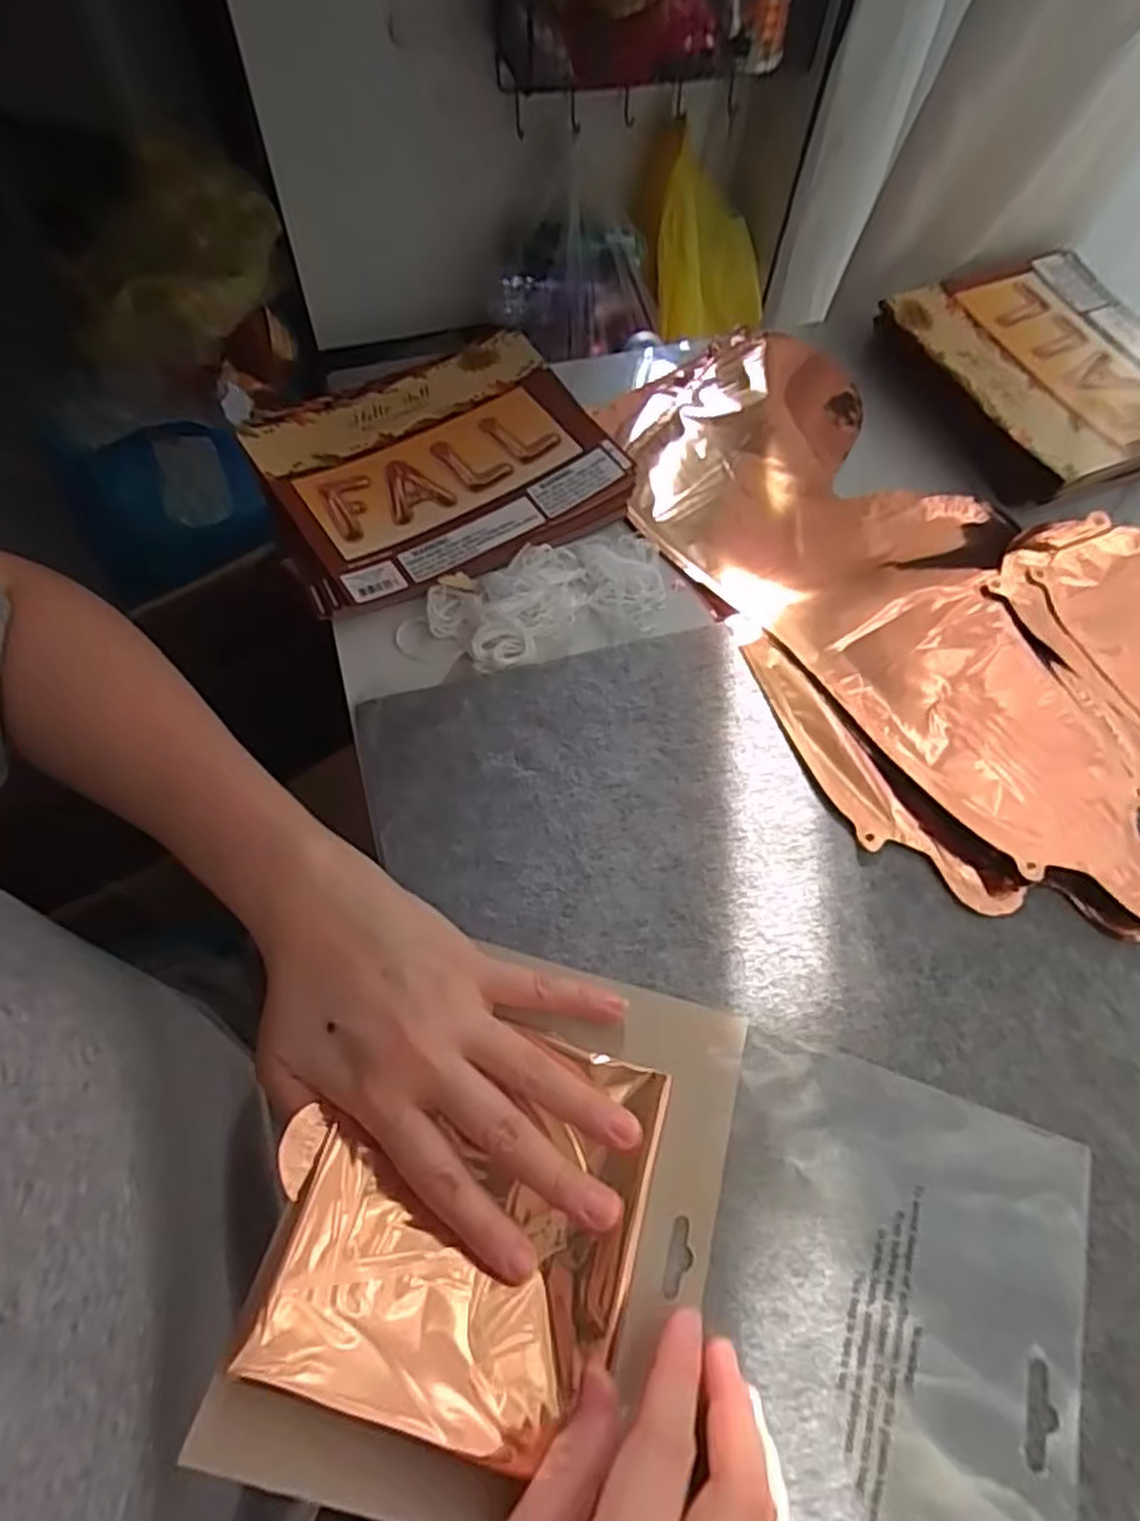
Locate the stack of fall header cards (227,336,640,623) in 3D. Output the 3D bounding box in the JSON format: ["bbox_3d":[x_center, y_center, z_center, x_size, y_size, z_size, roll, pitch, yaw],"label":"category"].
[{"bbox_3d":[-0.083,-0.188,0.480,0.204,0.019,0.171,-24,66,-13],"label":"stack of fall header cards"}]

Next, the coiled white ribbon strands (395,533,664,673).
[{"bbox_3d":[-0.016,-0.096,0.436,0.154,0.015,0.071,-17,65,-10],"label":"coiled white ribbon strands"}]

